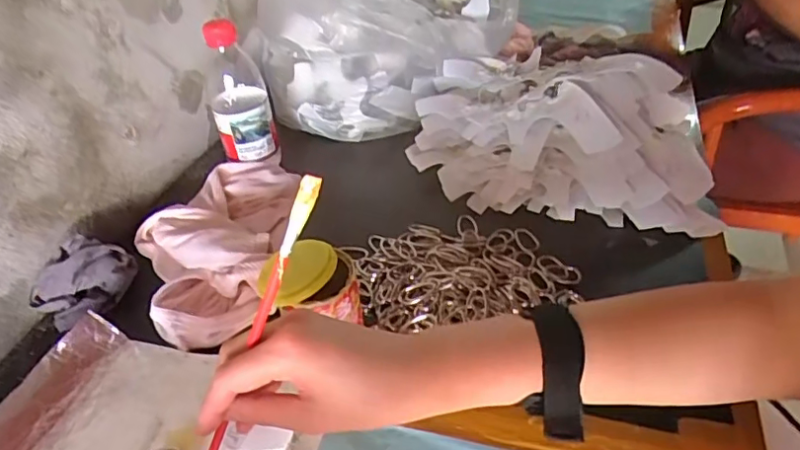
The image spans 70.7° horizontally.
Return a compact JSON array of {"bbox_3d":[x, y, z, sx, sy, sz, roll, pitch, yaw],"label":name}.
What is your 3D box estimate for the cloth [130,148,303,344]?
[{"bbox_3d":[-0.190,0.000,0.567,0.149,0.049,0.267,-2,41,4],"label":"cloth"}]

